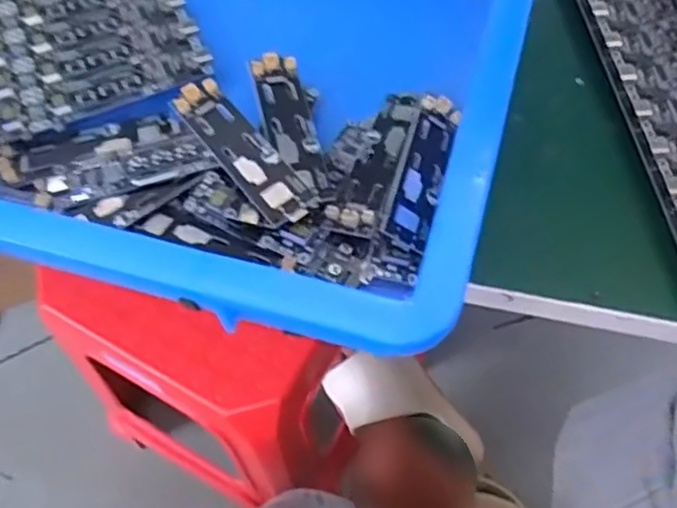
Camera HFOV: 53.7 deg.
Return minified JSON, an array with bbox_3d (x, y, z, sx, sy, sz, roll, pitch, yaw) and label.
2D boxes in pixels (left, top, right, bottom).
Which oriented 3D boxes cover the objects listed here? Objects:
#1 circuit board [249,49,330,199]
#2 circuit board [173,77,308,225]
[{"bbox_3d":[-0.024,-0.063,0.324,0.023,0.012,0.080,-13,63,-6],"label":"circuit board"},{"bbox_3d":[-0.045,-0.048,0.309,0.023,0.005,0.088,-36,67,-10],"label":"circuit board"}]

